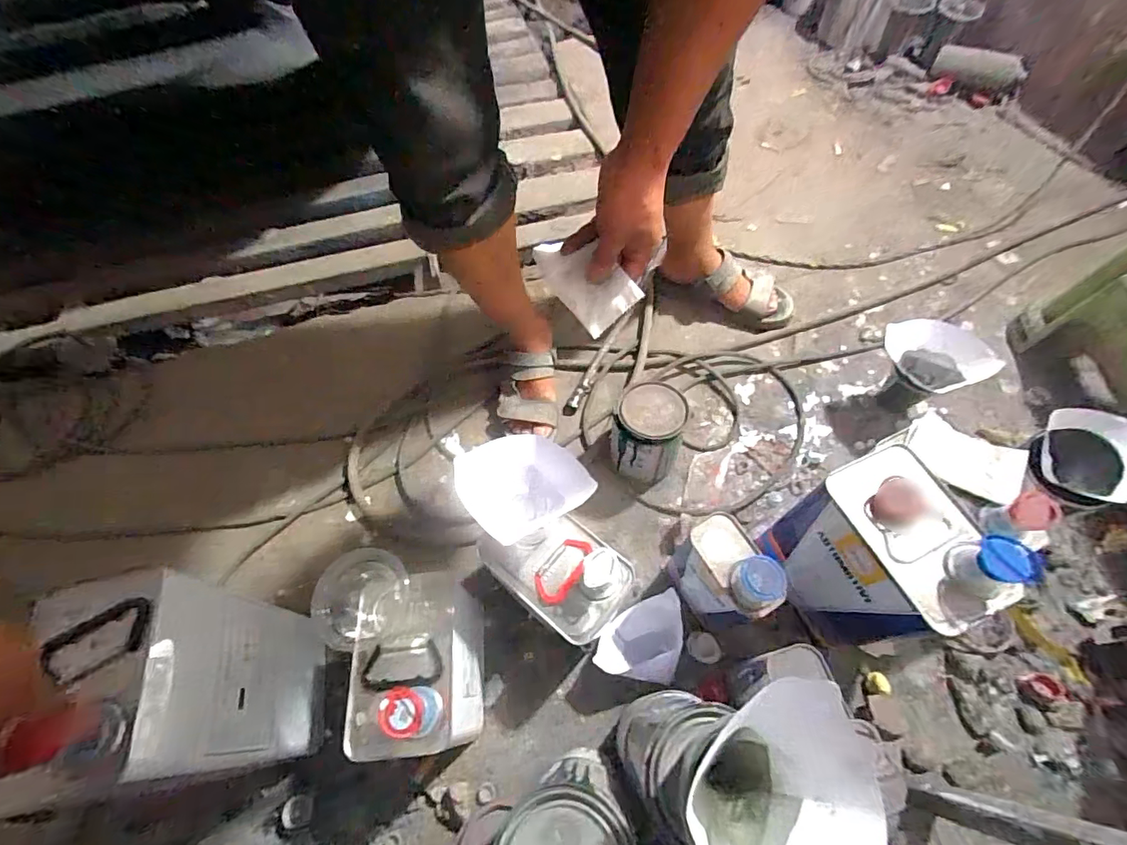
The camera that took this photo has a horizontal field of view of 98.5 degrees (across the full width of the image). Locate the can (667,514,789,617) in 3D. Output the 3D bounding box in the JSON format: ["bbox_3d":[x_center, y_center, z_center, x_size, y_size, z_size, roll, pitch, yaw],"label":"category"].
[{"bbox_3d":[0.191,0.191,0.599,0.060,0.218,0.114,-25,64,-11],"label":"can"}]

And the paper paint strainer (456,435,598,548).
[{"bbox_3d":[-0.043,0.068,0.524,0.120,0.068,0.100,-26,64,-11],"label":"paper paint strainer"}]

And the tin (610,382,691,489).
[{"bbox_3d":[0.129,0.018,0.740,0.106,0.134,0.115,13,64,11],"label":"tin"}]

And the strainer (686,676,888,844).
[{"bbox_3d":[0.130,0.242,0.291,0.101,0.080,0.133,33,69,19],"label":"strainer"}]

